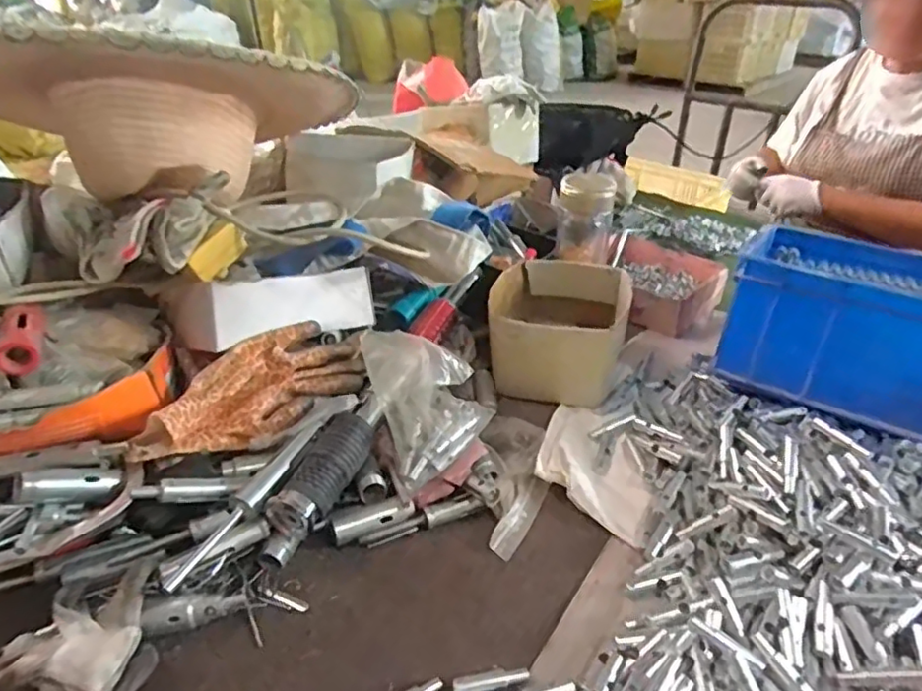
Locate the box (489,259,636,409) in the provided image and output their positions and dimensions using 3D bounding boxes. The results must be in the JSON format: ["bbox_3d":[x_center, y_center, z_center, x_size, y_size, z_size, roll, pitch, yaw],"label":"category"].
[{"bbox_3d":[0.111,-0.021,0.693,0.140,0.089,0.166,7,33,10],"label":"box"}]

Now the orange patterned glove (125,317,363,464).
[{"bbox_3d":[-0.177,0.038,0.531,0.210,0.057,0.073,-28,42,-36],"label":"orange patterned glove"}]

